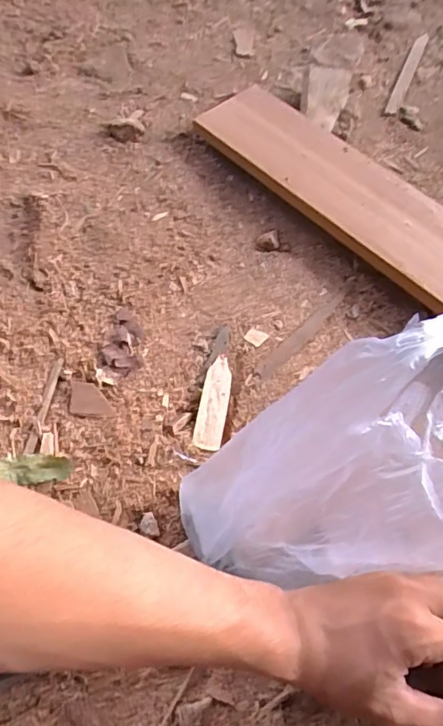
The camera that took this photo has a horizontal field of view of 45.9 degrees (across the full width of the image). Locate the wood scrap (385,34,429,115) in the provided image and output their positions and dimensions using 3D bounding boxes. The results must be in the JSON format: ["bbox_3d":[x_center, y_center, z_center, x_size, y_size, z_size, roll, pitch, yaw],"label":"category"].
[{"bbox_3d":[0.254,-0.398,0.710,0.017,0.004,0.183,22,65,9],"label":"wood scrap"}]

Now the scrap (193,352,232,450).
[{"bbox_3d":[-0.007,0.036,0.487,0.025,0.004,0.092,9,63,3],"label":"scrap"}]

